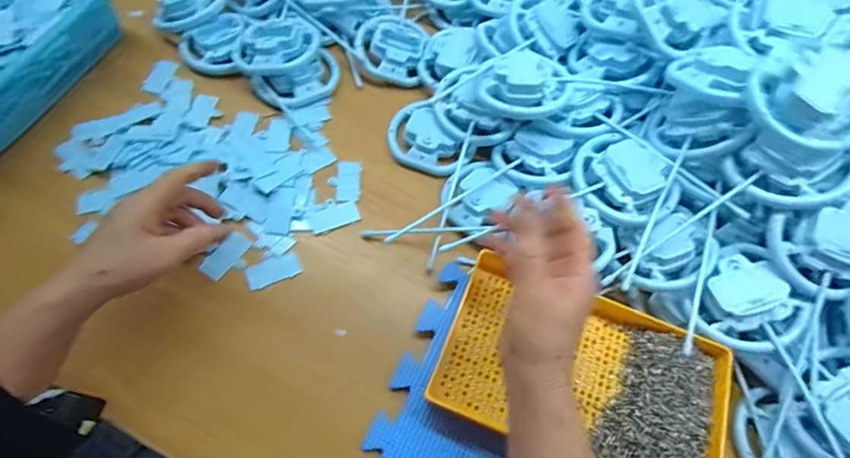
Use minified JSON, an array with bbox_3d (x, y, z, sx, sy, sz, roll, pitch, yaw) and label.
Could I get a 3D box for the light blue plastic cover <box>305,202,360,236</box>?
[{"bbox_3d":[-0.097,-0.012,0.484,0.053,0.004,0.026,-20,67,-12],"label":"light blue plastic cover"}]

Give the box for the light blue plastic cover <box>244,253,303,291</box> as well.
[{"bbox_3d":[-0.151,0.042,0.453,0.052,0.006,0.027,-23,68,-14],"label":"light blue plastic cover"}]

